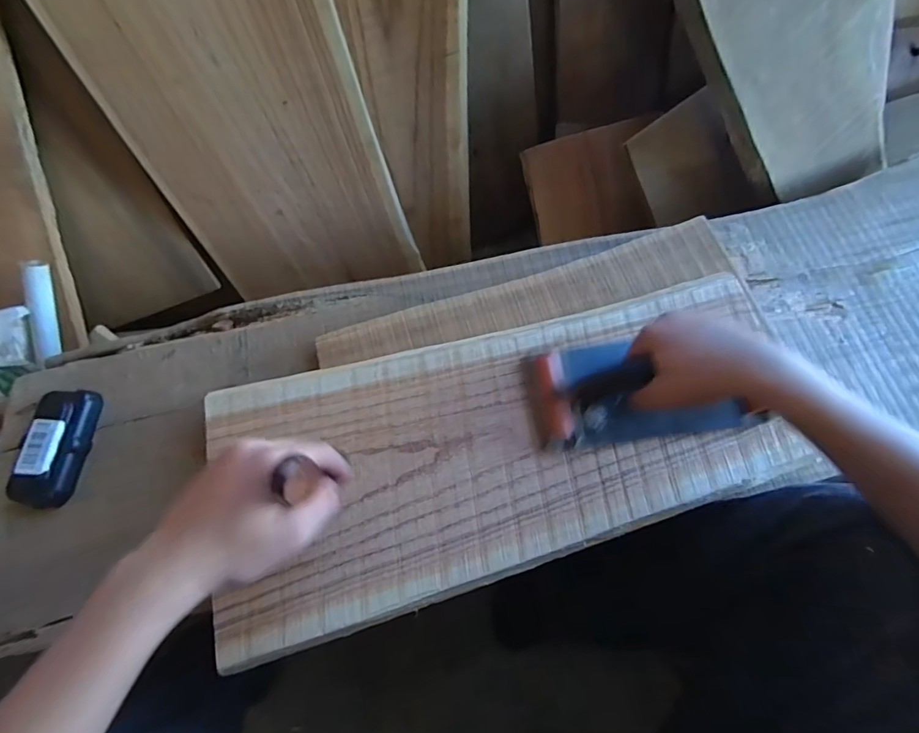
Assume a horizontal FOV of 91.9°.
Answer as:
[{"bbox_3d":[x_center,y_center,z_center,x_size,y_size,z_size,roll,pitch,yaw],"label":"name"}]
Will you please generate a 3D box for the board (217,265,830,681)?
[{"bbox_3d":[0.055,0.068,0.421,0.547,0.033,0.224,-15,65,-6],"label":"board"}]

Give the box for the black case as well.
[{"bbox_3d":[-0.388,0.077,0.428,0.046,0.041,0.109,2,64,2],"label":"black case"}]

